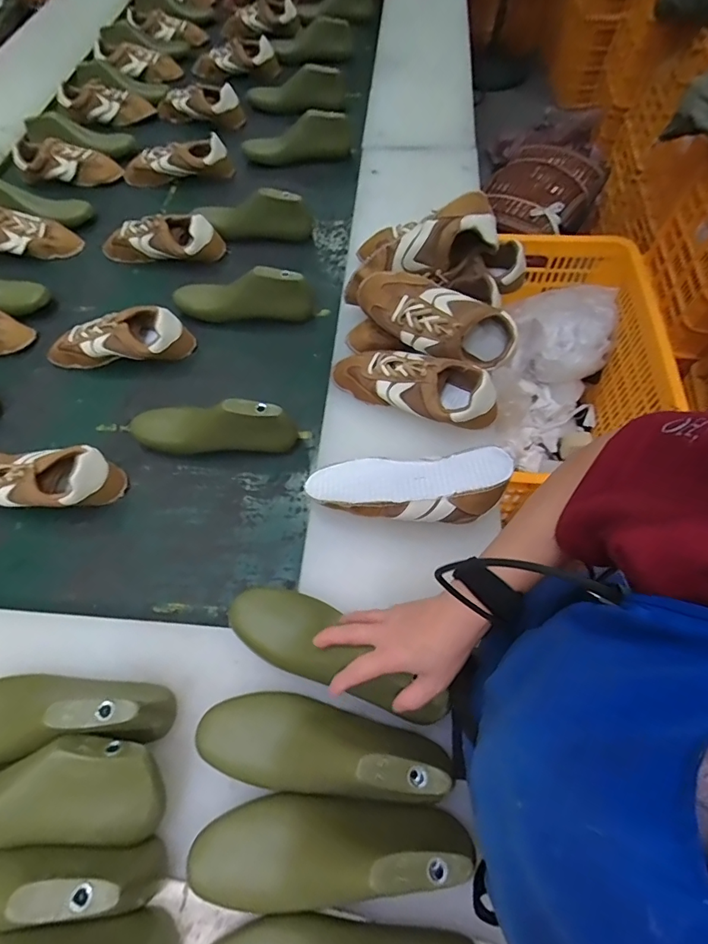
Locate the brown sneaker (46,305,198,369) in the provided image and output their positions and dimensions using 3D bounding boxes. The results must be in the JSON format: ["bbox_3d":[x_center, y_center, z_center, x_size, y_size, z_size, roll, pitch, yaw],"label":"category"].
[{"bbox_3d":[-0.396,-0.217,0.776,0.245,0.071,0.089,-12,62,-4],"label":"brown sneaker"}]

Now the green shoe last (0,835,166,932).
[{"bbox_3d":[-0.296,0.350,0.386,0.247,0.075,0.062,-5,62,-1],"label":"green shoe last"}]

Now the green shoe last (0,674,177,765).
[{"bbox_3d":[-0.309,0.240,0.461,0.243,0.087,0.074,-5,62,-1],"label":"green shoe last"}]

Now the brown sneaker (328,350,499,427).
[{"bbox_3d":[0.085,-0.125,0.661,0.238,0.078,0.092,23,65,13],"label":"brown sneaker"}]

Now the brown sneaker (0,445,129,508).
[{"bbox_3d":[-0.454,0.011,0.663,0.234,0.082,0.086,4,62,4],"label":"brown sneaker"}]

